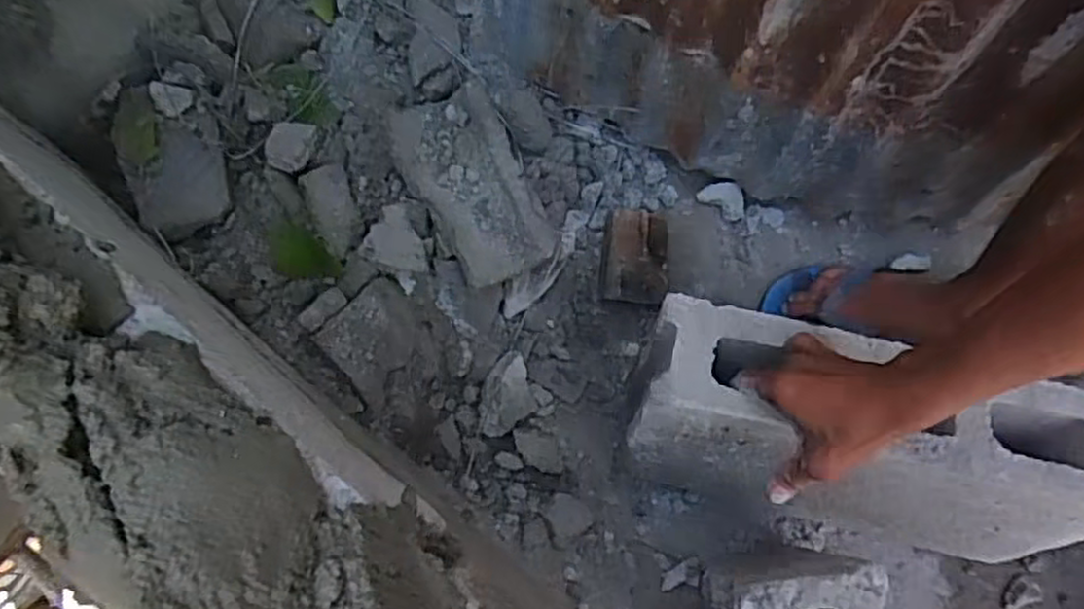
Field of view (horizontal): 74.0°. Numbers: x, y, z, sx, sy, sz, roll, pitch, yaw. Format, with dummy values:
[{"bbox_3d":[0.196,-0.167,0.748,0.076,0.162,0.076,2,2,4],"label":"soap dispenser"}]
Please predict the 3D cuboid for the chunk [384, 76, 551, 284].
[{"bbox_3d":[-0.073,-0.116,0.718,0.108,0.060,0.195,-24,74,-9],"label":"chunk"}]

